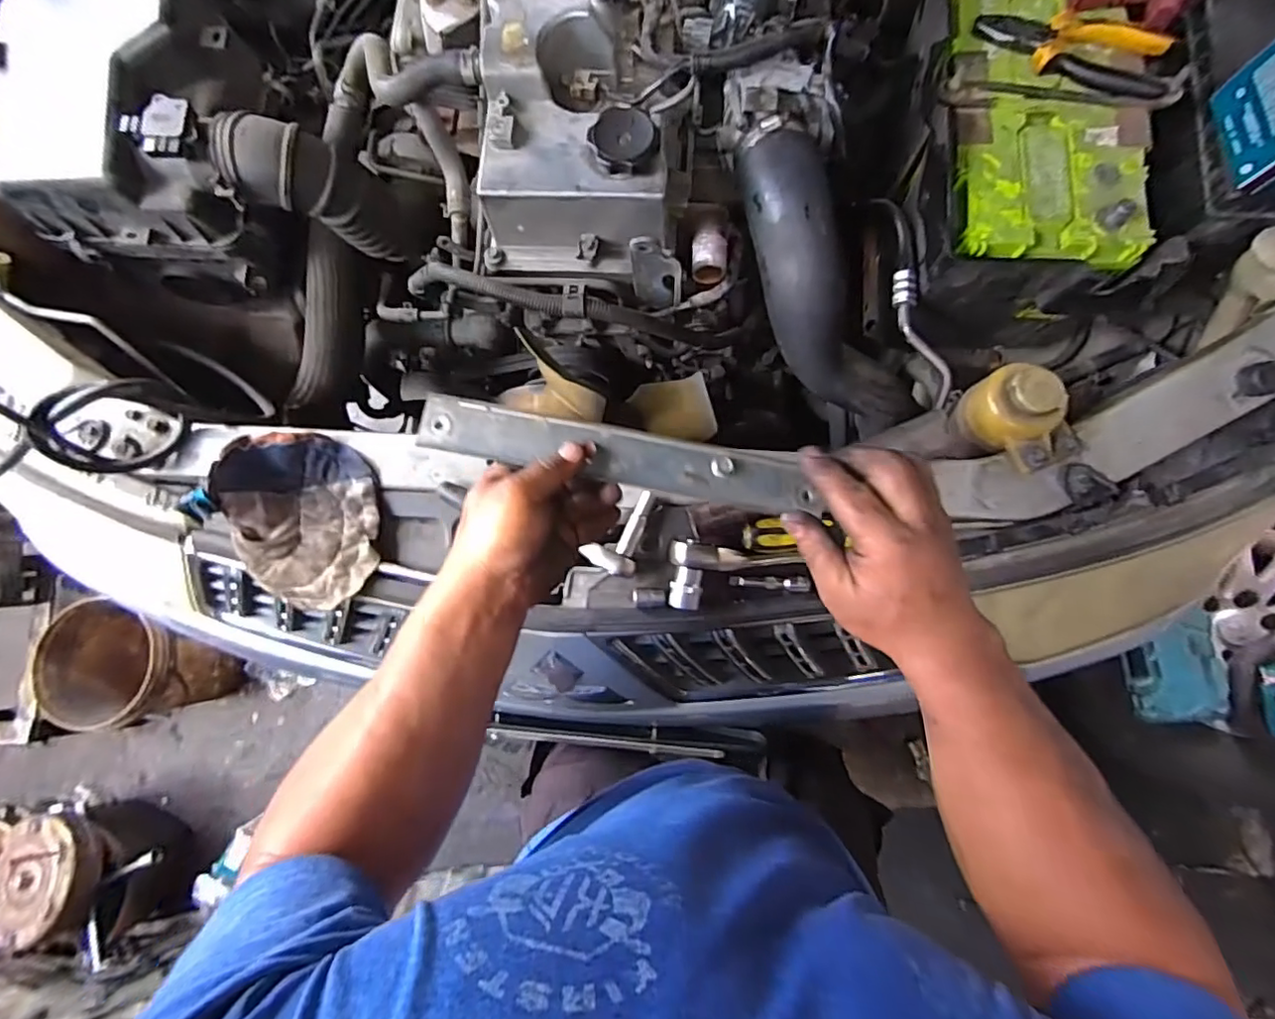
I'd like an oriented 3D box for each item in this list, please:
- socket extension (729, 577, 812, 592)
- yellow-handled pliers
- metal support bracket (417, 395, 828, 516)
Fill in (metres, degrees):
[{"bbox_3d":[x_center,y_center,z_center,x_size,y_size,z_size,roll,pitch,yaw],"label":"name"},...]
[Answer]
[{"bbox_3d":[0.126,0.071,0.557,0.073,0.009,0.013,1,81,3],"label":"socket extension"},{"bbox_3d":[0.404,-0.431,0.547,0.170,0.022,0.059,22,82,6],"label":"yellow-handled pliers"},{"bbox_3d":[-0.017,-0.041,0.429,0.285,0.012,0.041,11,81,2],"label":"metal support bracket"}]

